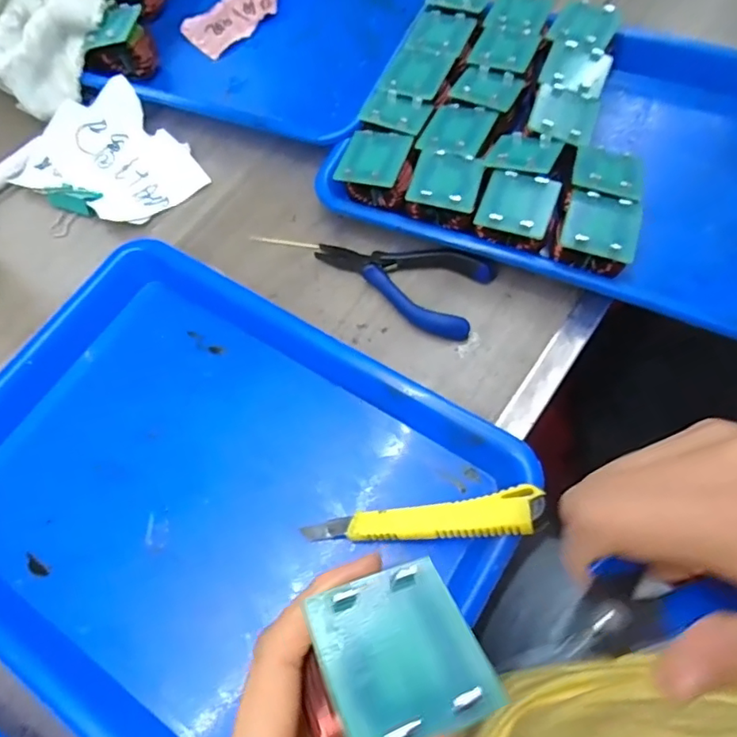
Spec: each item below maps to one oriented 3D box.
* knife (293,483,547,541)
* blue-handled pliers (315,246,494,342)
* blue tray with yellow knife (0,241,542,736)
[{"bbox_3d":[0.028,0.085,0.306,0.136,0.007,0.023,-11,66,18],"label":"knife"},{"bbox_3d":[0.025,-0.070,0.389,0.123,0.021,0.061,29,72,16],"label":"blue-handled pliers"},{"bbox_3d":[-0.102,0.077,0.333,0.329,0.034,0.253,31,73,16],"label":"blue tray with yellow knife"}]

